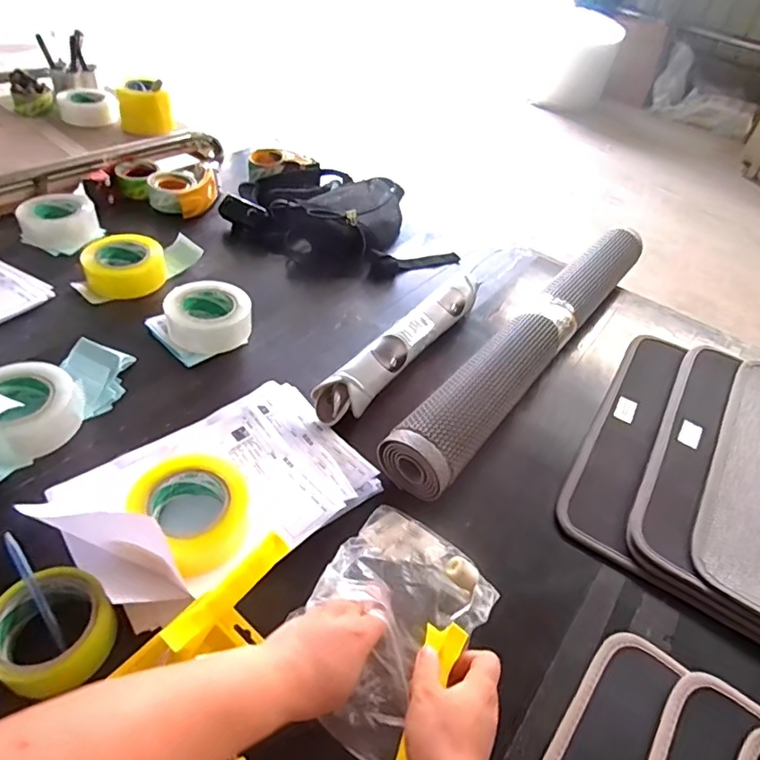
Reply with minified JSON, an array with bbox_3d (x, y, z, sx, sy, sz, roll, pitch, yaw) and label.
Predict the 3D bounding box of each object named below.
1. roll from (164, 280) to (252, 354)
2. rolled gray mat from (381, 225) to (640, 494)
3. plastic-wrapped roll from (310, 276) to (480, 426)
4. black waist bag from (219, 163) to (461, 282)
[{"bbox_3d":[-0.251,-0.093,0.794,0.118,0.068,0.107,-6,45,-15],"label":"roll"},{"bbox_3d":[0.255,-0.074,0.849,0.093,0.090,0.721,31,48,23],"label":"rolled gray mat"},{"bbox_3d":[0.044,-0.061,0.816,0.053,0.053,0.374,32,49,24],"label":"plastic-wrapped roll"},{"bbox_3d":[-0.052,-0.320,1.072,0.414,0.113,0.327,21,45,13],"label":"black waist bag"}]

